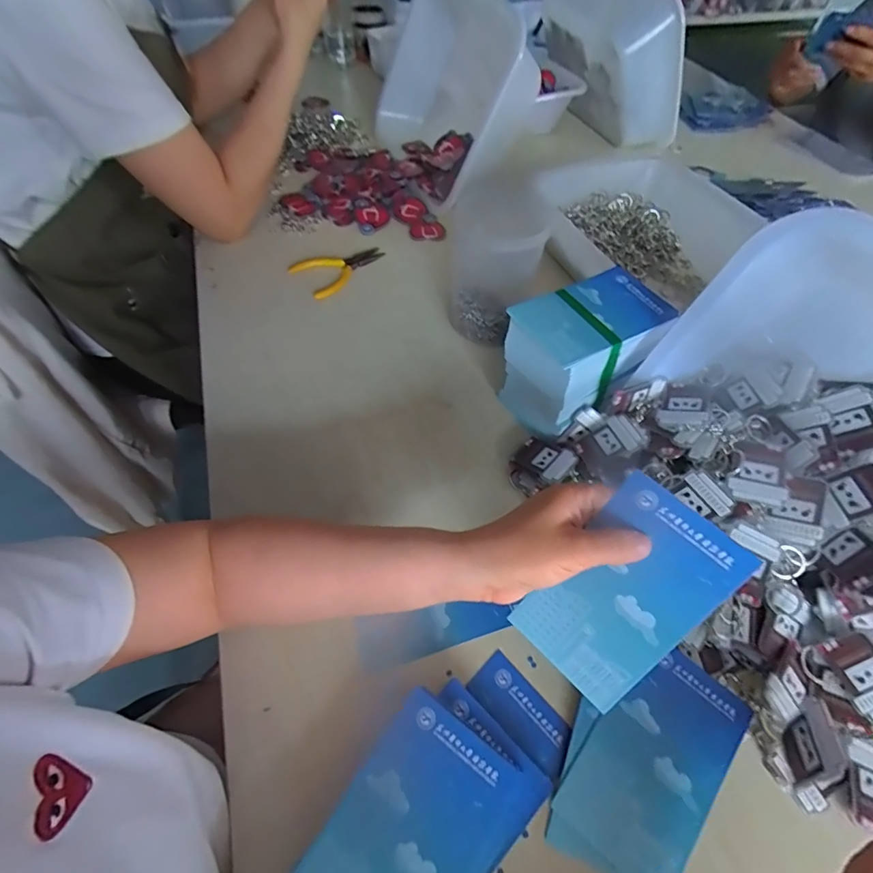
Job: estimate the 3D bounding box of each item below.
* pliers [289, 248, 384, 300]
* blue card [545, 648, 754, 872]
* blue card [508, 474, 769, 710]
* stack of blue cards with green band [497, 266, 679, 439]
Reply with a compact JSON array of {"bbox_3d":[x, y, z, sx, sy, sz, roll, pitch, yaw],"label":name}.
[{"bbox_3d":[-0.125,-0.227,0.595,0.122,0.014,0.064,-38,65,-25],"label":"pliers"},{"bbox_3d":[0.144,0.217,0.297,0.079,0.014,0.143,35,62,21],"label":"blue card"},{"bbox_3d":[0.114,0.098,0.277,0.078,0.004,0.131,41,108,21],"label":"blue card"},{"bbox_3d":[0.140,-0.079,0.440,0.144,0.108,0.089,-24,60,-18],"label":"stack of blue cards with green band"}]

